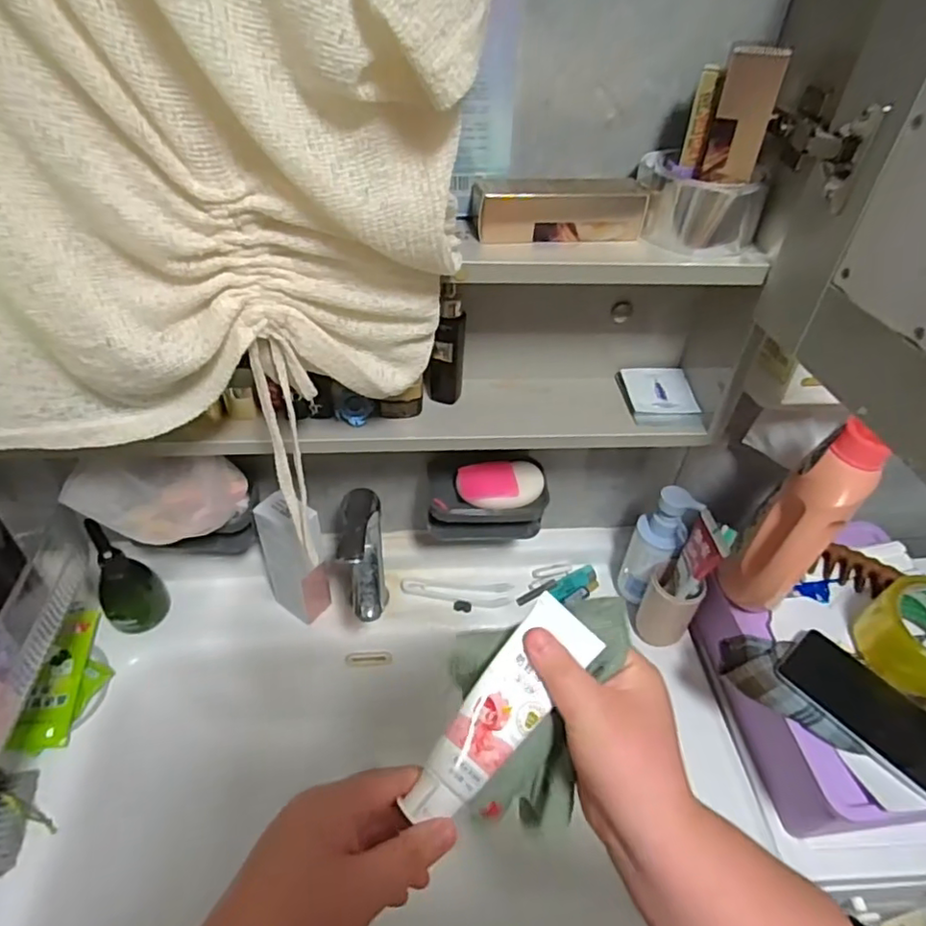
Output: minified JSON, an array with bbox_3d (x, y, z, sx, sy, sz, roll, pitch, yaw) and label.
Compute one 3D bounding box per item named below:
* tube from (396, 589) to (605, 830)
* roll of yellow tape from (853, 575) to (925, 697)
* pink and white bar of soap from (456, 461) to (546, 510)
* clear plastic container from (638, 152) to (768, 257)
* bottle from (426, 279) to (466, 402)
[{"bbox_3d":[0.021,0.130,0.313,0.037,0.020,0.126,33,67,27],"label":"tube"},{"bbox_3d":[0.459,0.166,0.587,0.094,0.065,0.094,2,44,-2],"label":"roll of yellow tape"},{"bbox_3d":[0.041,0.025,0.648,0.091,0.027,0.050,-8,78,0],"label":"pink and white bar of soap"},{"bbox_3d":[0.180,-0.198,0.463,0.092,0.053,0.062,14,45,11],"label":"clear plastic container"},{"bbox_3d":[-0.015,-0.107,0.538,0.033,0.118,0.024,0,44,-3],"label":"bottle"}]

